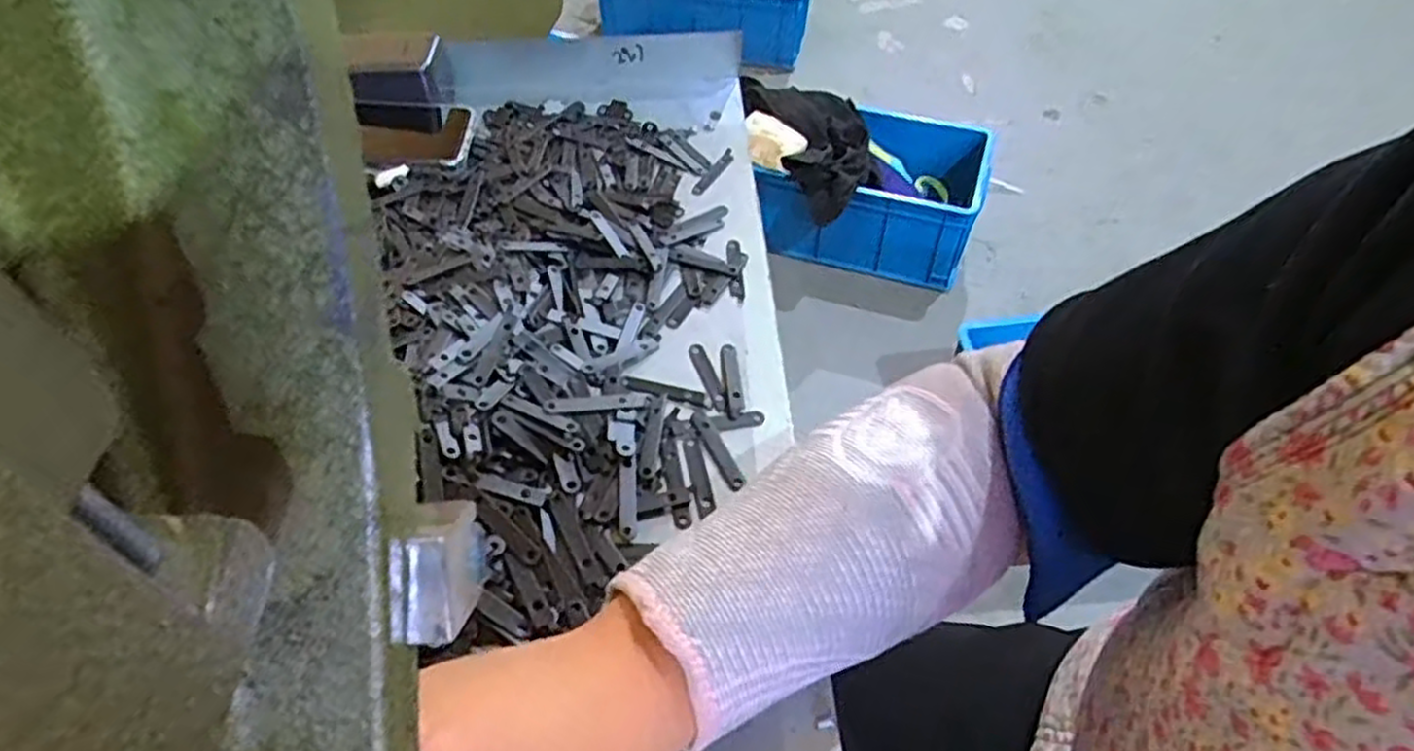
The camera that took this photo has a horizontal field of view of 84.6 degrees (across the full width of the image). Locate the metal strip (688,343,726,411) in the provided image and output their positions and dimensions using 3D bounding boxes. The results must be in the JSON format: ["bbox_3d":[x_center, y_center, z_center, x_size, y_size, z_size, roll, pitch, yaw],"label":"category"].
[{"bbox_3d":[0.000,-0.001,0.431,0.010,0.004,0.049,-15,52,-11],"label":"metal strip"}]

